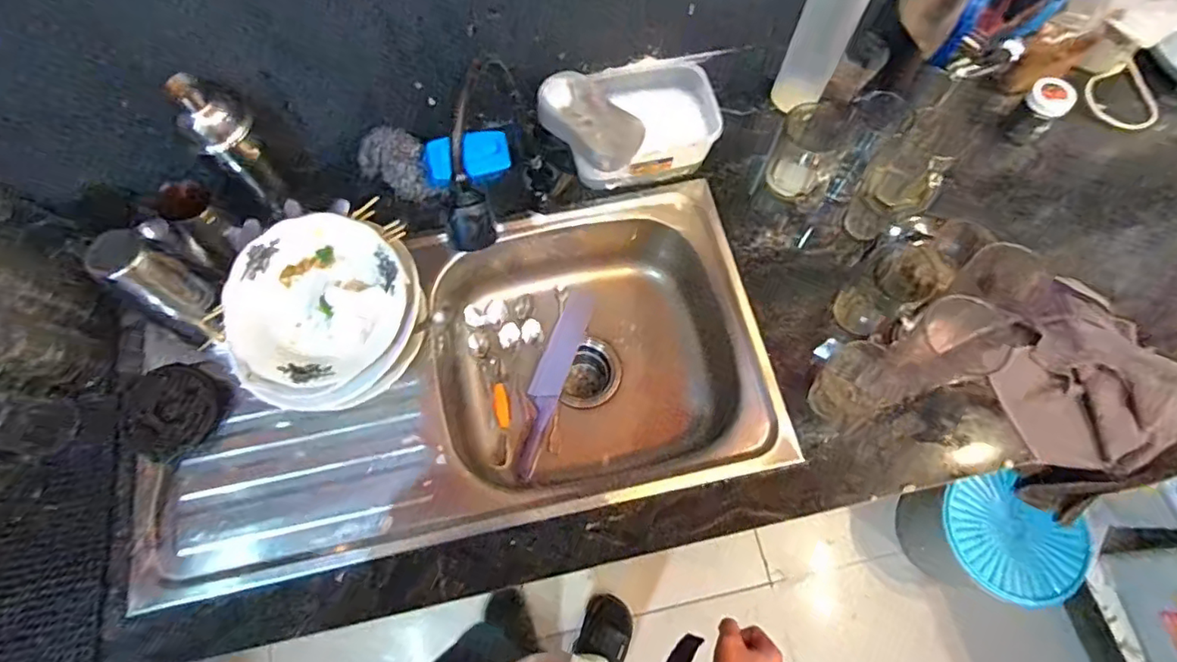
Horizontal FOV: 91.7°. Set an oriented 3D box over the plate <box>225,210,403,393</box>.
[{"bbox_3d":[-0.292,-0.034,0.612,0.176,0.035,0.178,0,80,0],"label":"plate"}]

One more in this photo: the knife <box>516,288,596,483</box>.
[{"bbox_3d":[-0.053,0.066,0.816,0.043,0.019,0.290,17,70,8],"label":"knife"}]

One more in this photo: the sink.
[{"bbox_3d":[-0.148,0.073,0.758,0.730,0.156,0.395,-13,69,-4],"label":"sink"}]

